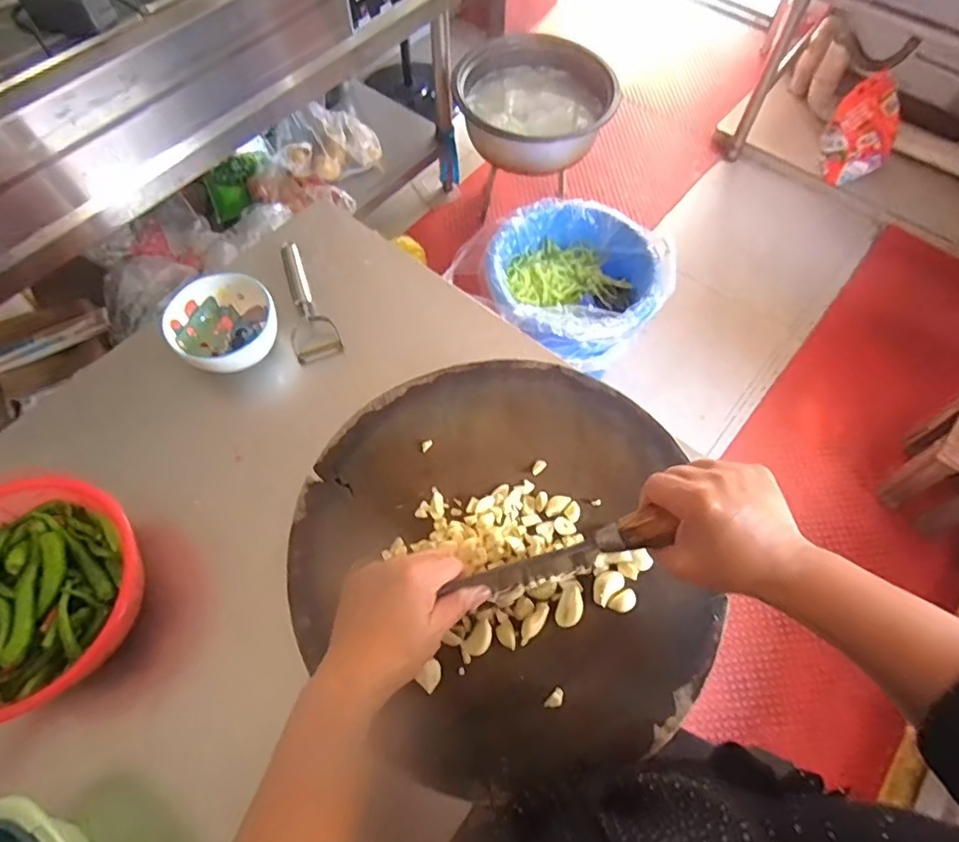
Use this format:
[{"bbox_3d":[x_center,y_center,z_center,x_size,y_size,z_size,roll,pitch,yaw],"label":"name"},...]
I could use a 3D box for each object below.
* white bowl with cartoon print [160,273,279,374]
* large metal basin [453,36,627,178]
[{"bbox_3d":[-0.283,-0.110,0.627,0.108,0.050,0.099,-32,68,-16],"label":"white bowl with cartoon print"},{"bbox_3d":[0.137,-0.863,1.547,0.408,0.203,0.408,0,63,-1],"label":"large metal basin"}]

